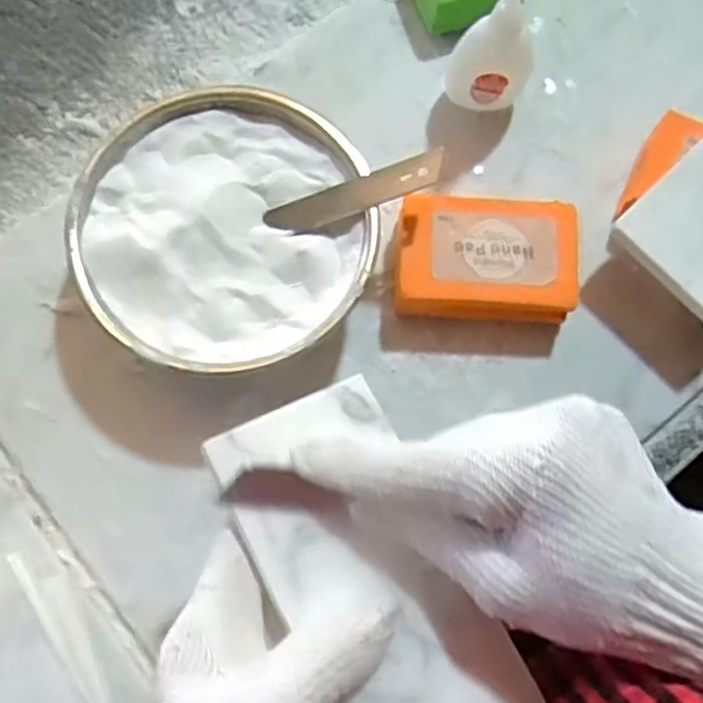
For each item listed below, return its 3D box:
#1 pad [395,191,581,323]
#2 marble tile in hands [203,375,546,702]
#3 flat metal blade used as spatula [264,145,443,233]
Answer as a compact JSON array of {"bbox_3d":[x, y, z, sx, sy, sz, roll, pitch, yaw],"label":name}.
[{"bbox_3d":[0.072,-0.048,0.400,0.094,0.032,0.066,5,74,0],"label":"pad"},{"bbox_3d":[0.010,0.084,0.276,0.073,0.011,0.146,-24,75,-24],"label":"marble tile in hands"},{"bbox_3d":[0.002,-0.079,0.372,0.091,0.004,0.019,-19,70,8],"label":"flat metal blade used as spatula"}]

